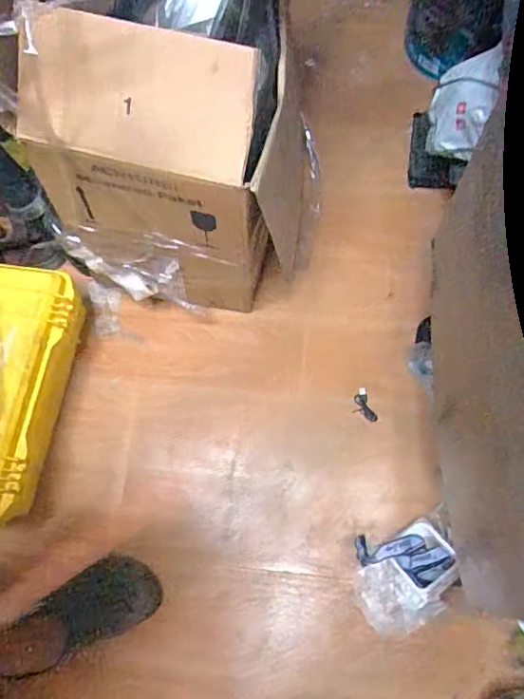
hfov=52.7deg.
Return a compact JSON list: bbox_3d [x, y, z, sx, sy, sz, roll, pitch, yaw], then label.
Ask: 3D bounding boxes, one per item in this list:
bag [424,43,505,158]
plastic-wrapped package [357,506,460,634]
[{"bbox_3d":[0.325,-0.400,0.856,0.099,0.142,0.122,19,73,10],"label":"bag"},{"bbox_3d":[0.234,0.348,0.823,0.178,0.071,0.150,-17,70,-2],"label":"plastic-wrapped package"}]

